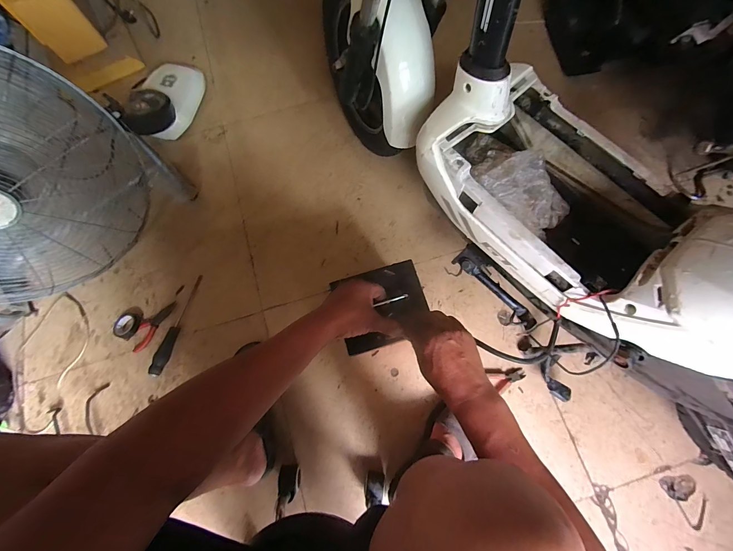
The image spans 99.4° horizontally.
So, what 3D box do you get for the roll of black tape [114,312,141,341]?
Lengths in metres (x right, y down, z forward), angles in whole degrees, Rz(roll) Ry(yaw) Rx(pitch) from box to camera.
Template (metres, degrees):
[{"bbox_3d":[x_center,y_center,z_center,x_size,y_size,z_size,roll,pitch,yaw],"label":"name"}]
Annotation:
[{"bbox_3d":[-0.593,0.122,0.769,0.053,0.018,0.062,28,76,8],"label":"roll of black tape"}]

